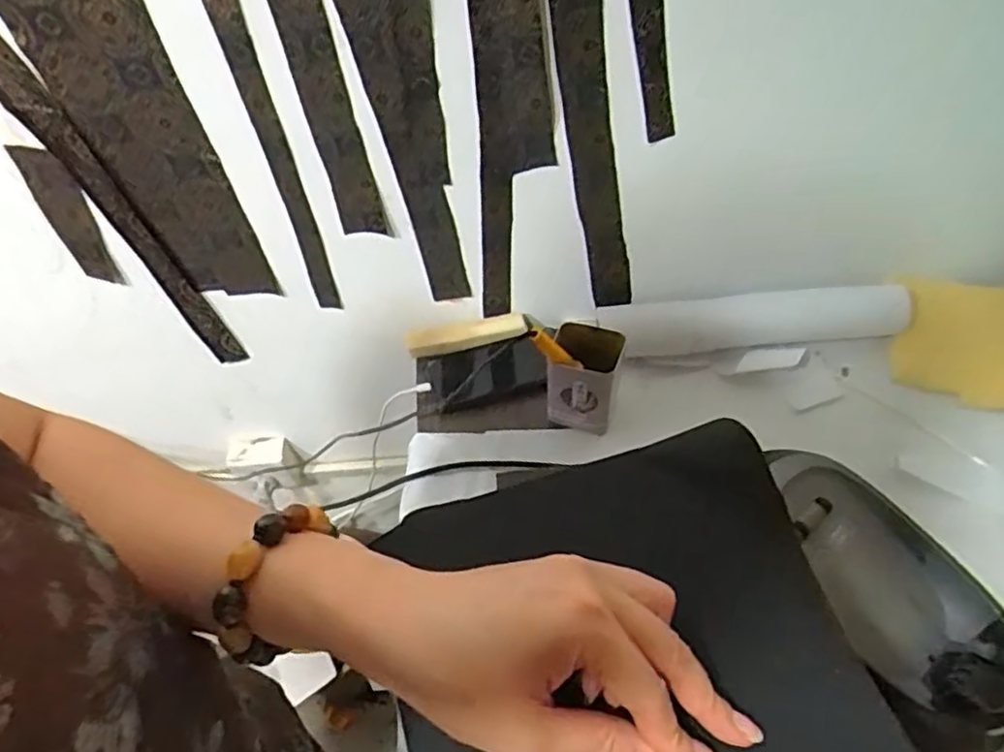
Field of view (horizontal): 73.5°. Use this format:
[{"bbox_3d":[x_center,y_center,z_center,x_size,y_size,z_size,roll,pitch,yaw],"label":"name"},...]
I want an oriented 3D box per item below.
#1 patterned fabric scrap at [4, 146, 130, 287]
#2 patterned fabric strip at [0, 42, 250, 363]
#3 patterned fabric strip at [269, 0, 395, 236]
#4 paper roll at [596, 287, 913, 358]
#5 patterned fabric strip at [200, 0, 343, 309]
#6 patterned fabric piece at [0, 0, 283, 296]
[{"bbox_3d":[-0.445,-0.160,0.690,0.052,0.172,0.006,5,53,-3],"label":"patterned fabric scrap"},{"bbox_3d":[-0.392,-0.171,0.677,0.040,0.505,0.010,-15,52,2],"label":"patterned fabric strip"},{"bbox_3d":[-0.161,-0.281,0.566,0.050,0.416,0.010,-8,53,0],"label":"patterned fabric strip"},{"bbox_3d":[0.292,-0.065,0.792,0.348,0.048,0.060,-4,53,2],"label":"paper roll"},{"bbox_3d":[-0.218,-0.221,0.639,0.033,0.423,0.009,-4,53,2],"label":"patterned fabric strip"},{"bbox_3d":[-0.333,-0.220,0.632,0.115,0.386,0.008,-6,53,0],"label":"patterned fabric piece"}]

